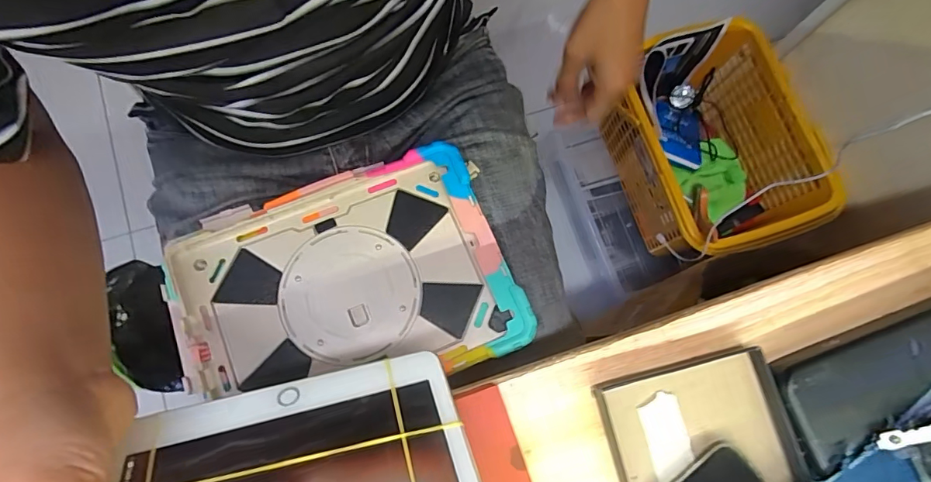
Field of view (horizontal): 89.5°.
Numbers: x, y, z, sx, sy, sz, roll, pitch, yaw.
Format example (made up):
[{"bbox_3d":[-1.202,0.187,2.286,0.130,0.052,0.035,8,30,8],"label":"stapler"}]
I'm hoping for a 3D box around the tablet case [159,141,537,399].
[{"bbox_3d":[-0.102,0.034,0.382,0.268,0.030,0.177,-17,71,-5],"label":"tablet case"}]

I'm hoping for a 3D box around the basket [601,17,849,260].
[{"bbox_3d":[0.403,-0.155,0.817,0.249,0.203,0.351,-14,77,-7],"label":"basket"}]

